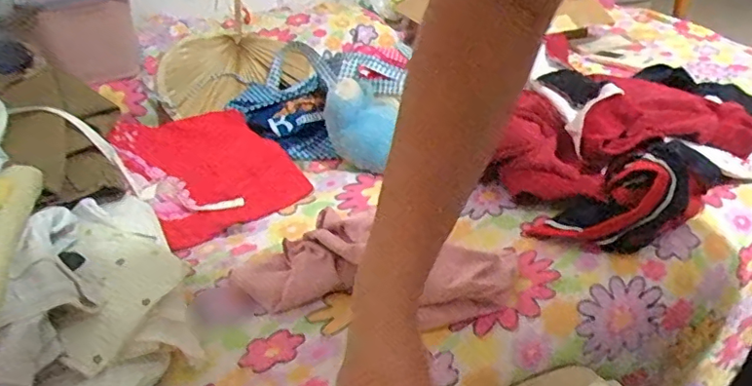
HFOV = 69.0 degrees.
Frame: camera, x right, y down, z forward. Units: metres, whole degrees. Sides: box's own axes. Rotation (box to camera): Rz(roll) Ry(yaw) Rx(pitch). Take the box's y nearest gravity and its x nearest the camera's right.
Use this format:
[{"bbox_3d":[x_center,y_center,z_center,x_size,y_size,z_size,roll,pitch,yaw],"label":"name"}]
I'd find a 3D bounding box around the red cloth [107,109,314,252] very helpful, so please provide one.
[{"bbox_3d":[-0.276,-0.053,0.886,0.247,0.074,0.315,-26,37,-31],"label":"red cloth"}]

